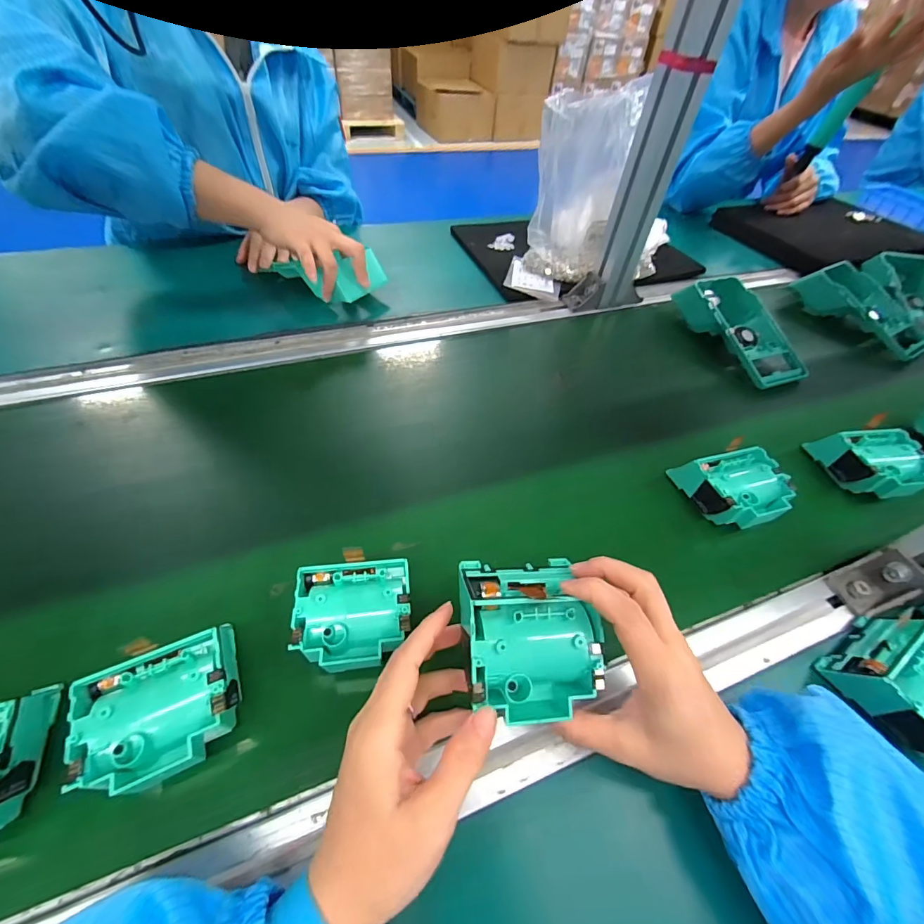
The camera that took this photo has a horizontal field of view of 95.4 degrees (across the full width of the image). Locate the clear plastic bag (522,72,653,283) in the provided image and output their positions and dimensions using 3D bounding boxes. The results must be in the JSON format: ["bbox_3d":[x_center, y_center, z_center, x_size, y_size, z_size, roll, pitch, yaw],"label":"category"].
[{"bbox_3d":[0.150,-0.356,0.563,0.107,0.218,0.082,16,54,6],"label":"clear plastic bag"}]

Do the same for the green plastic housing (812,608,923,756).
[{"bbox_3d":[0.302,0.152,0.282,0.074,0.047,0.078,-26,61,-23],"label":"green plastic housing"}]

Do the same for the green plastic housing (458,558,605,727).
[{"bbox_3d":[0.038,0.092,0.232,0.075,0.032,0.083,-2,54,-7],"label":"green plastic housing"}]

